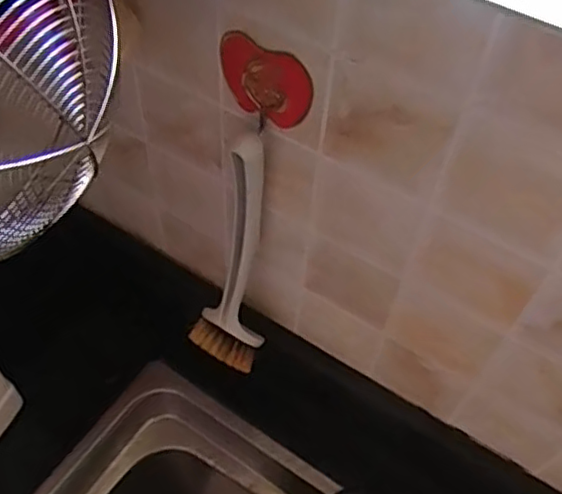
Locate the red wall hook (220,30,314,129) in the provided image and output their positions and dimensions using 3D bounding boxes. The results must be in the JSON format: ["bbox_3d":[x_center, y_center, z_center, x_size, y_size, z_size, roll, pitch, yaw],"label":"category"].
[{"bbox_3d":[-0.009,-0.097,0.378,0.060,0.049,0.009,32,61,15],"label":"red wall hook"}]

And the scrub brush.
[{"bbox_3d":[-0.040,0.019,0.462,0.053,0.213,0.063,-3,58,-6],"label":"scrub brush"}]

